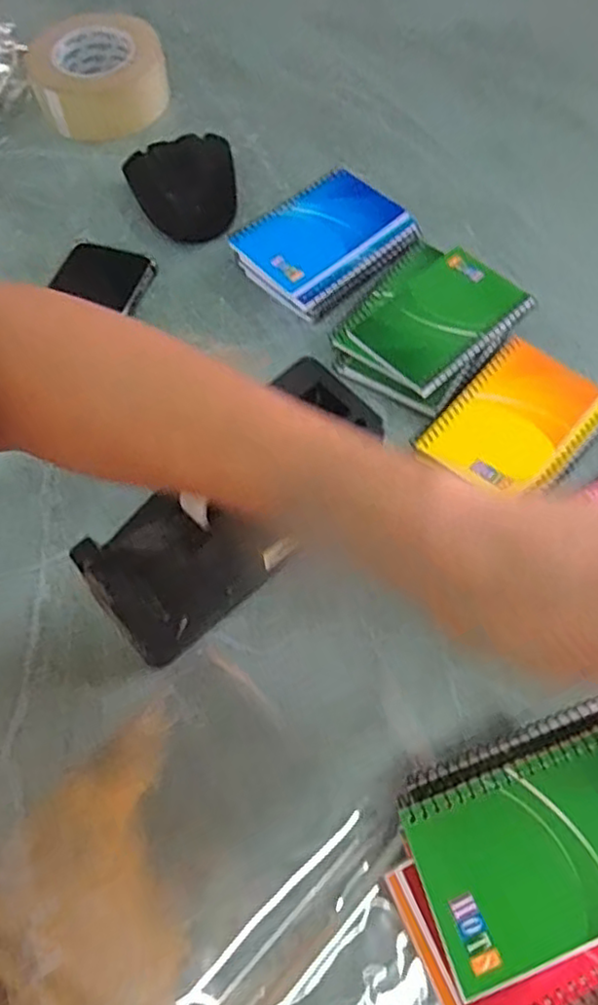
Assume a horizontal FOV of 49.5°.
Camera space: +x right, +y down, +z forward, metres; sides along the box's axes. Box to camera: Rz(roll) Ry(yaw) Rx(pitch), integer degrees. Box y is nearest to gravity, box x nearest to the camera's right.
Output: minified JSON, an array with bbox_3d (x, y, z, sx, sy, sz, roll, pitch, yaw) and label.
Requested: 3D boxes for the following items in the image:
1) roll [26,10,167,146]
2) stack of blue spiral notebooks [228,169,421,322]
[{"bbox_3d":[-0.204,-0.433,0.659,0.132,0.047,0.135,-25,66,-11],"label":"roll"},{"bbox_3d":[0.021,-0.219,0.545,0.133,0.025,0.105,-40,76,-15],"label":"stack of blue spiral notebooks"}]

